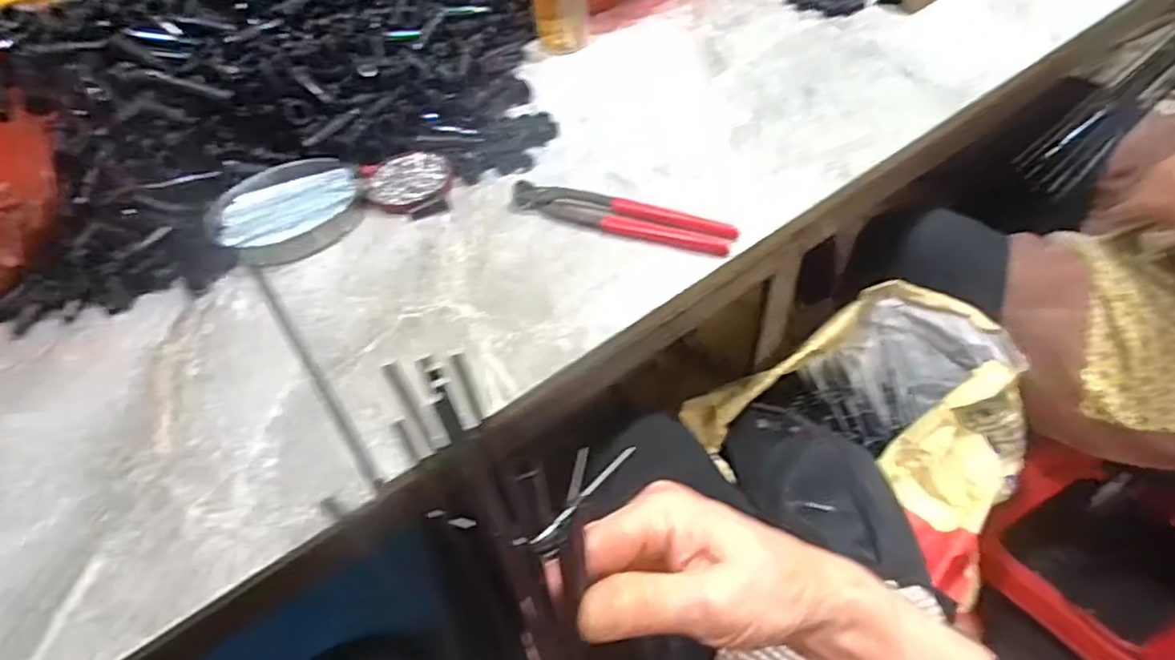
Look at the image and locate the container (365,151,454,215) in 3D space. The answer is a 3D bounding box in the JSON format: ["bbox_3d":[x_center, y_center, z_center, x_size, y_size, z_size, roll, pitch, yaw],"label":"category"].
[{"bbox_3d":[-0.170,-0.143,0.609,0.069,0.011,0.078,16,54,18],"label":"container"}]

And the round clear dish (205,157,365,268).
[{"bbox_3d":[-0.277,-0.113,0.585,0.128,0.026,0.107,-11,51,-3],"label":"round clear dish"}]

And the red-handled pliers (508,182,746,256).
[{"bbox_3d":[0.027,-0.099,0.552,0.197,0.013,0.038,14,54,17],"label":"red-handled pliers"}]

